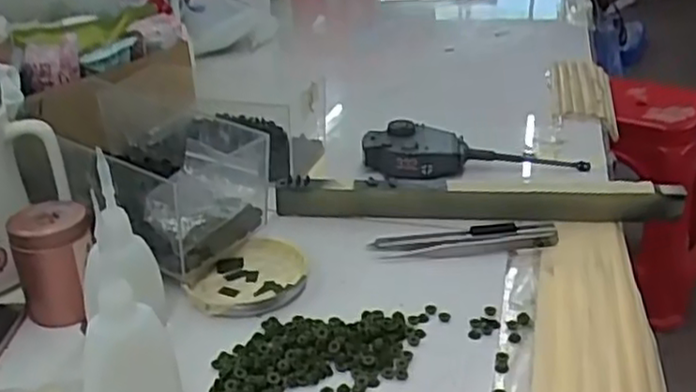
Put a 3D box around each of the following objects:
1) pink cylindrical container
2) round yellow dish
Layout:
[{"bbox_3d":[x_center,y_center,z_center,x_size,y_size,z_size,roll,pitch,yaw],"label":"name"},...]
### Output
[{"bbox_3d":[-0.177,0.041,0.443,0.045,0.068,0.039,-11,28,-19],"label":"pink cylindrical container"},{"bbox_3d":[-0.064,0.053,0.476,0.073,0.013,0.077,-1,27,0],"label":"round yellow dish"}]

